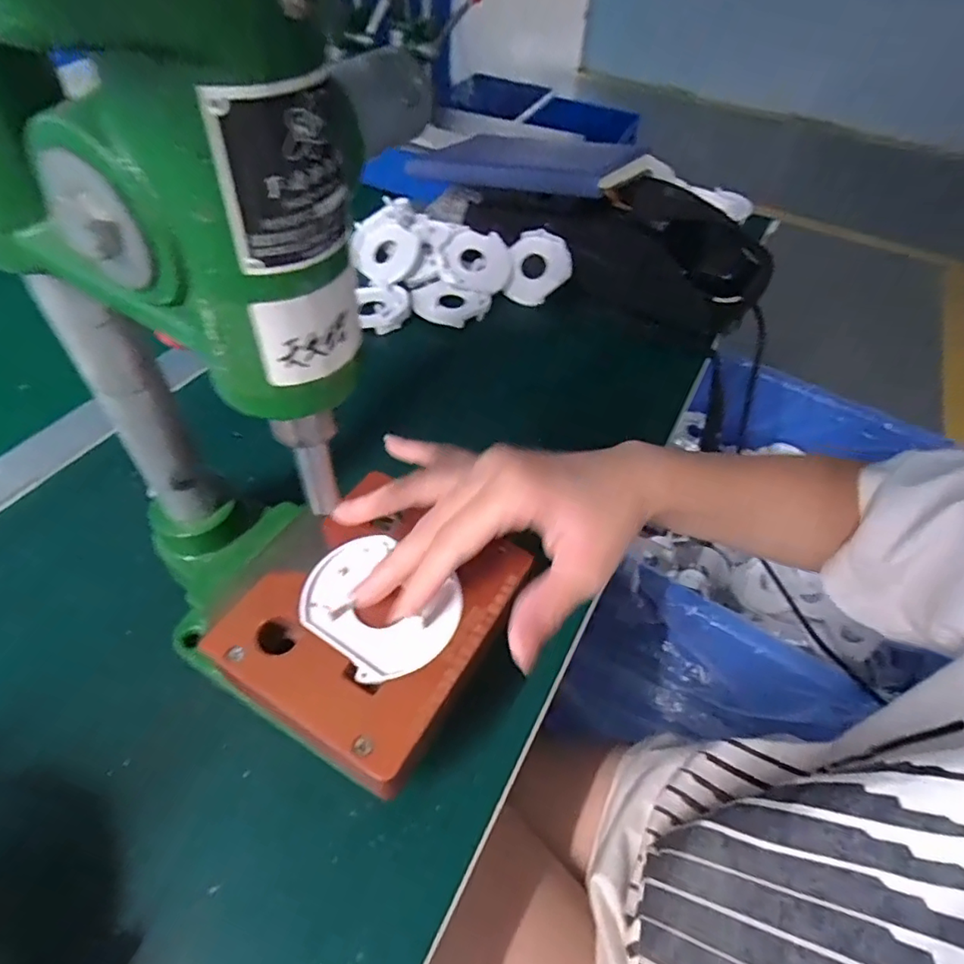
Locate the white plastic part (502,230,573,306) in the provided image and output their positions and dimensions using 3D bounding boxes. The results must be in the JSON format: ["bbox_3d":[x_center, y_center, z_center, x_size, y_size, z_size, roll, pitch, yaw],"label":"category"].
[{"bbox_3d":[0.056,-0.204,0.533,0.056,0.068,0.009,13,5,11],"label":"white plastic part"}]

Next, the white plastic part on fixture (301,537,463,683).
[{"bbox_3d":[-0.046,0.055,0.253,0.069,0.007,0.056,29,53,18],"label":"white plastic part on fixture"}]

